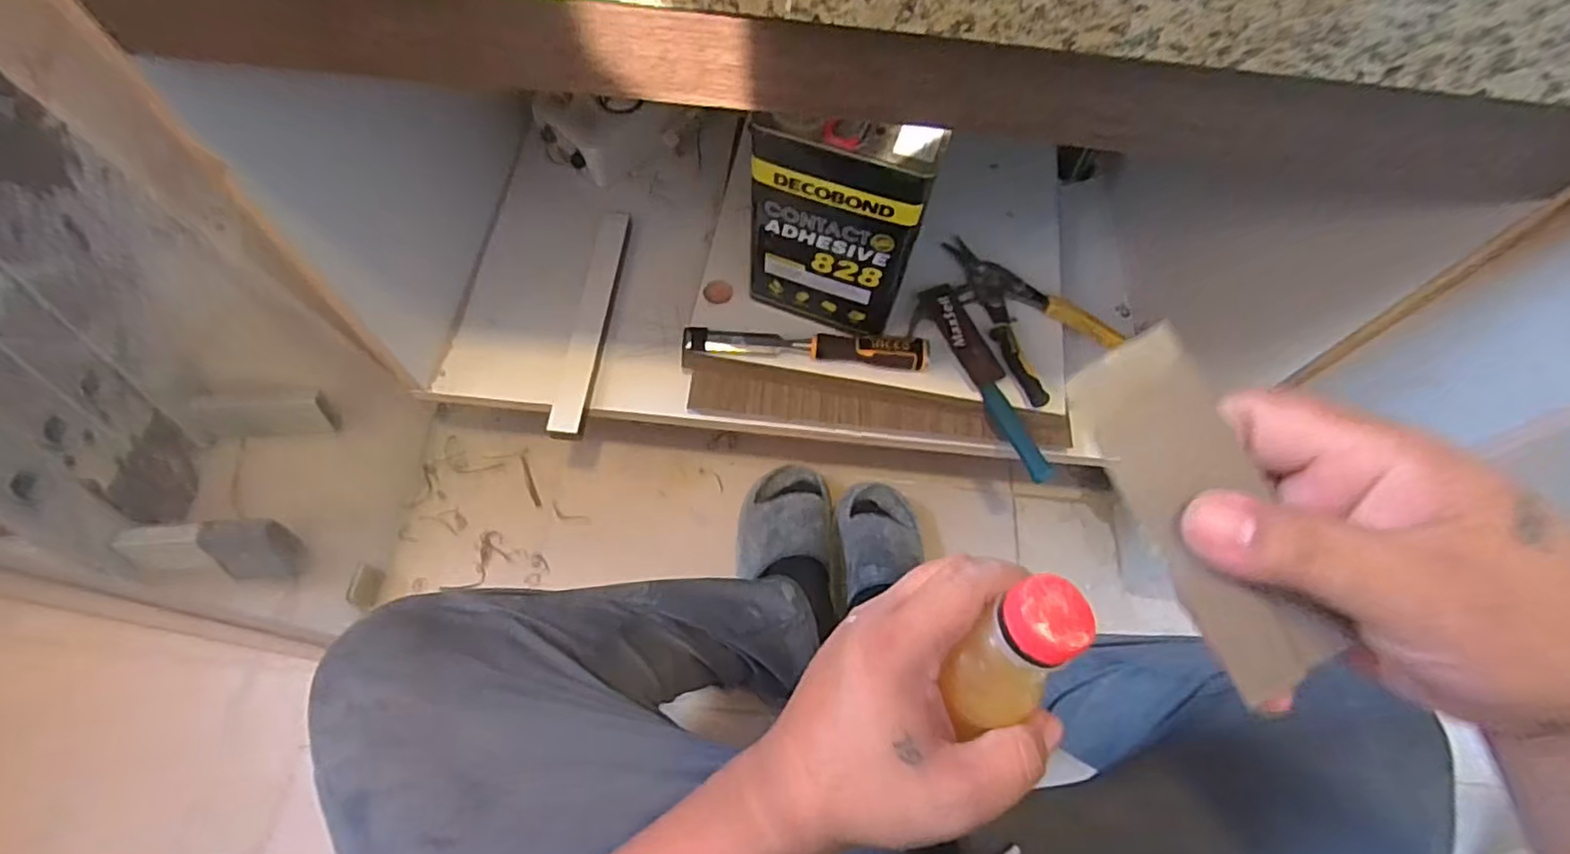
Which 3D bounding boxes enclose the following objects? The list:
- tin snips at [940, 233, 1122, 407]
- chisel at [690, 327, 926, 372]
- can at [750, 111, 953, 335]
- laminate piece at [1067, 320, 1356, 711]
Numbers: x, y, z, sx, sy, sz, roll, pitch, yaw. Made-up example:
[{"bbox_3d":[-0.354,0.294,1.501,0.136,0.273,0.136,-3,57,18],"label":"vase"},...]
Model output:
[{"bbox_3d":[0.280,-0.149,0.782,0.126,0.030,0.230,-23,68,-14],"label":"tin snips"},{"bbox_3d":[0.025,-0.089,0.742,0.272,0.026,0.033,4,64,-1],"label":"chisel"},{"bbox_3d":[0.052,-0.198,0.668,0.175,0.228,0.067,13,64,3],"label":"can"},{"bbox_3d":[0.132,0.027,0.208,0.038,0.009,0.115,-27,85,2],"label":"laminate piece"}]

